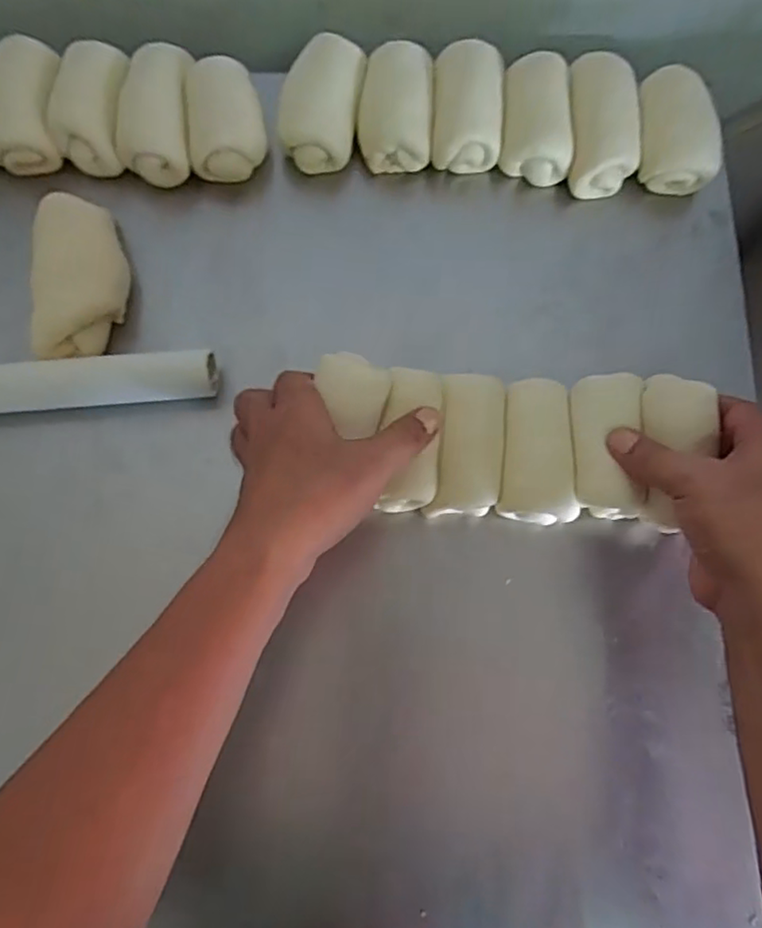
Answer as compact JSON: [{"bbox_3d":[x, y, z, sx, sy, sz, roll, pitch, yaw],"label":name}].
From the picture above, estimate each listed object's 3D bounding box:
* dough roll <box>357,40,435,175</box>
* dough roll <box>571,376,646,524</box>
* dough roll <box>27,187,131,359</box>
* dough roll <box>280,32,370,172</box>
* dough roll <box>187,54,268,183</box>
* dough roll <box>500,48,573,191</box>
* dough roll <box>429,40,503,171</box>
[{"bbox_3d":[0.010,-0.261,0.475,0.053,0.059,0.078,1,76,-1],"label":"dough roll"},{"bbox_3d":[0.142,-0.012,0.403,0.042,0.031,0.089,2,82,-1],"label":"dough roll"},{"bbox_3d":[-0.208,-0.128,0.442,0.060,0.041,0.116,-5,76,-3],"label":"dough roll"},{"bbox_3d":[-0.043,-0.262,0.474,0.053,0.059,0.081,12,76,1],"label":"dough roll"},{"bbox_3d":[-0.115,-0.251,0.474,0.057,0.052,0.081,-10,76,-4],"label":"dough roll"},{"bbox_3d":[0.114,-0.255,0.479,0.050,0.052,0.089,2,76,-1],"label":"dough roll"},{"bbox_3d":[0.063,-0.260,0.479,0.049,0.055,0.084,2,76,-1],"label":"dough roll"}]

